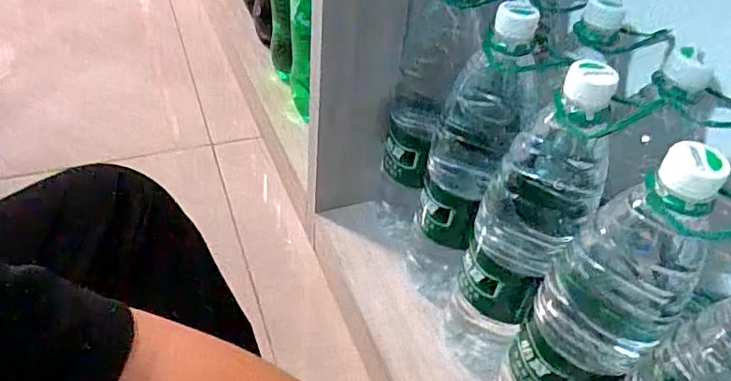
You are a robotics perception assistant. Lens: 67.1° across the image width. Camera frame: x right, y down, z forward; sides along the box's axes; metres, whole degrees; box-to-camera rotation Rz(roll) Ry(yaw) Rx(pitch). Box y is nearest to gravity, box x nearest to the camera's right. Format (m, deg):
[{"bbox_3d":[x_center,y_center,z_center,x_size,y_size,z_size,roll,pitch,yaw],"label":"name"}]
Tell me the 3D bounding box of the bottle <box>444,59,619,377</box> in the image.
[{"bbox_3d":[0.129,0.043,0.474,0.078,0.323,0.077,21,46,14],"label":"bottle"}]

